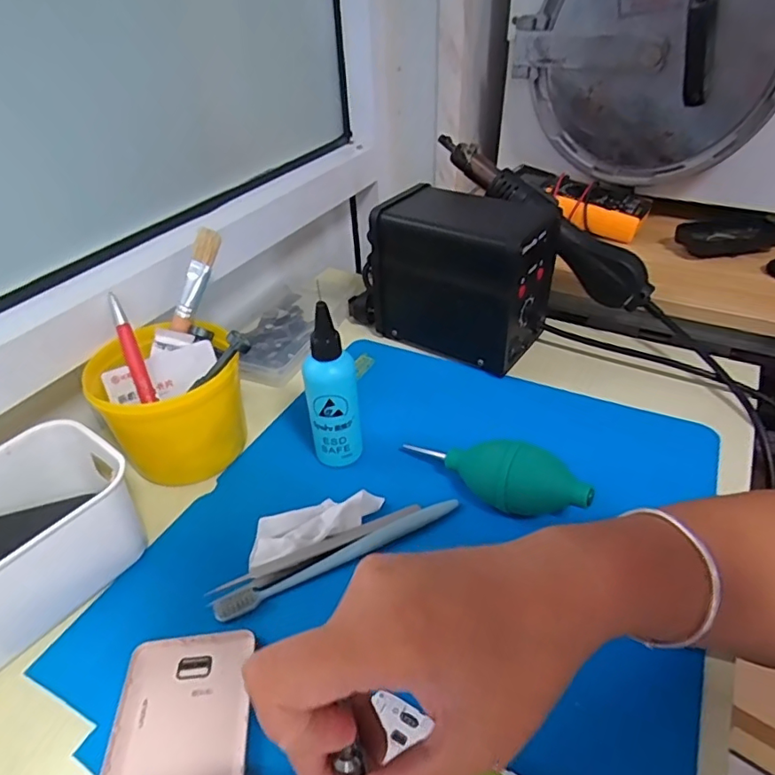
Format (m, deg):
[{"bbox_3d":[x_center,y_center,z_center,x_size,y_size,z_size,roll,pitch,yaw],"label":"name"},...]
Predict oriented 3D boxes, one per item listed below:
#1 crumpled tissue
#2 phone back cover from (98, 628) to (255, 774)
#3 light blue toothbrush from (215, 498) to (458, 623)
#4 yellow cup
[{"bbox_3d":[-0.053,0.095,0.389,0.100,0.015,0.036,-21,42,-22],"label":"crumpled tissue"},{"bbox_3d":[-0.109,0.192,0.275,0.071,0.010,0.136,-6,38,-4],"label":"phone back cover"},{"bbox_3d":[-0.028,0.112,0.369,0.174,0.008,0.015,-20,41,-21],"label":"light blue toothbrush"},{"bbox_3d":[-0.167,0.015,0.436,0.109,0.092,0.099,-26,44,-27],"label":"yellow cup"}]

